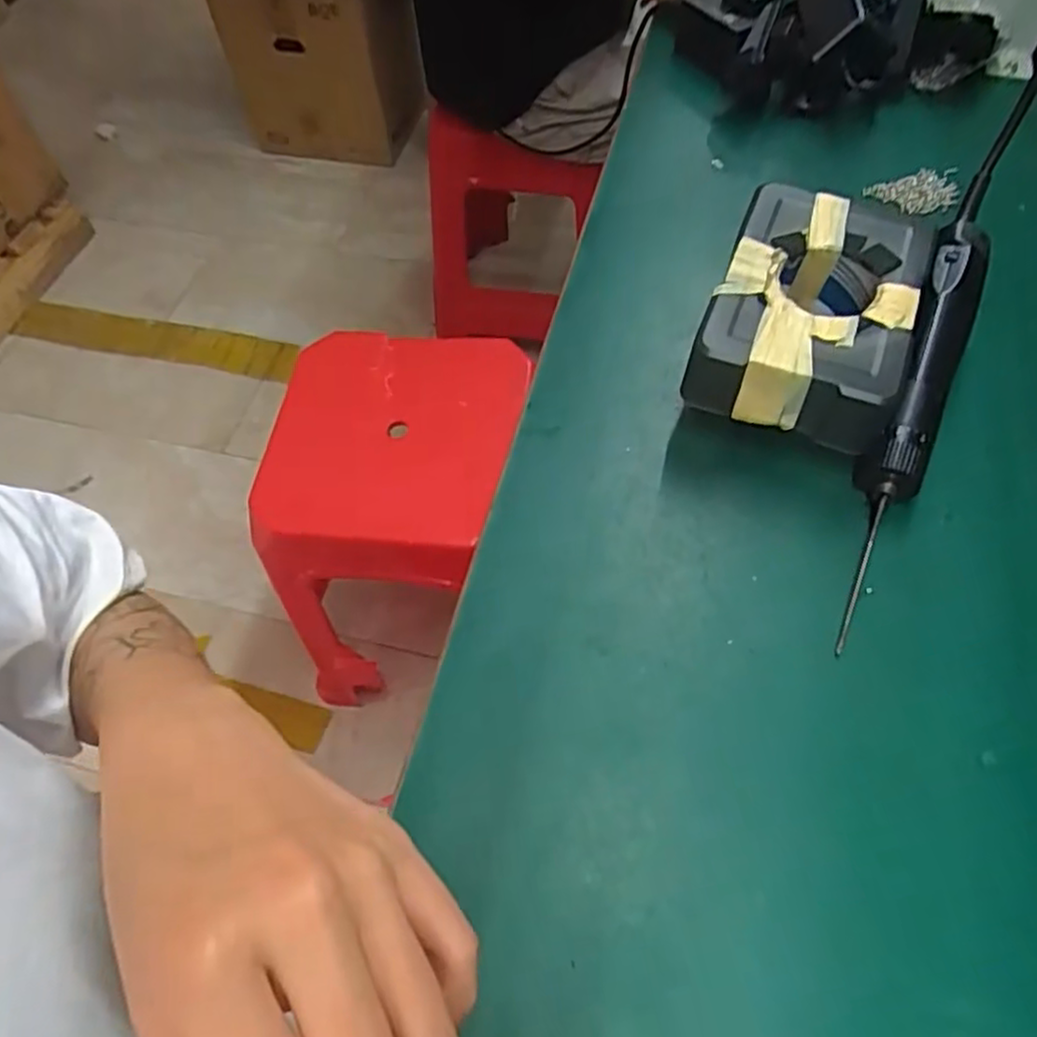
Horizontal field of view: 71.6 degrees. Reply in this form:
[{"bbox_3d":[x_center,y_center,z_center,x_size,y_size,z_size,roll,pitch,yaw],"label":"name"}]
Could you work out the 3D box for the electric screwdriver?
[{"bbox_3d":[0.233,-0.063,0.427,0.036,0.044,0.292,23,64,15],"label":"electric screwdriver"}]

